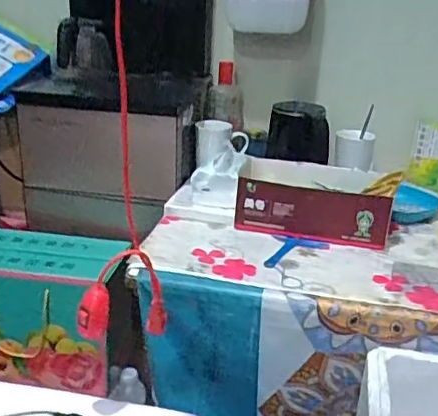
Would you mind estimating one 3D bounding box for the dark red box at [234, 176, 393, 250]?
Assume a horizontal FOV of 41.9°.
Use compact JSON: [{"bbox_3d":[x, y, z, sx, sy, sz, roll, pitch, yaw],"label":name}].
[{"bbox_3d":[0.153,0.010,0.949,0.250,0.097,0.024,6,22,8],"label":"dark red box"}]

